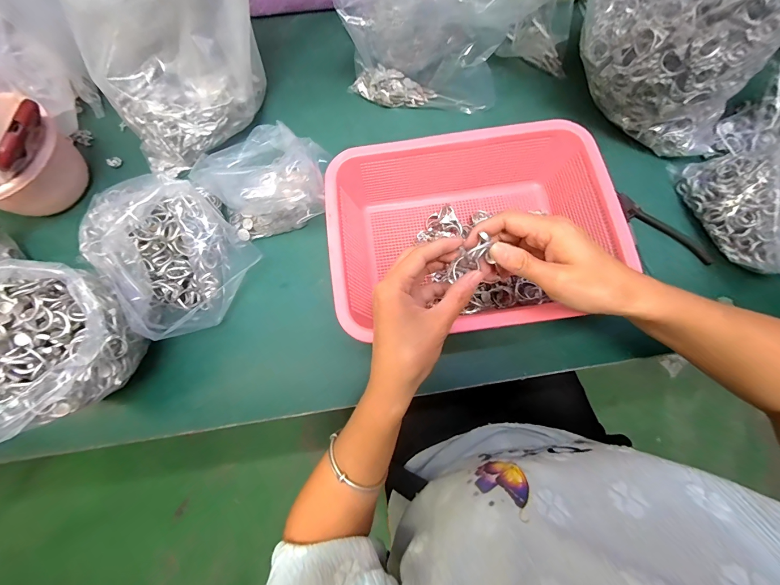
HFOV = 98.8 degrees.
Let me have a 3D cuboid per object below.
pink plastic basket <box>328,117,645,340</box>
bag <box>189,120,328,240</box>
[{"bbox_3d":[0.086,-0.071,0.392,0.303,0.091,0.219,-8,76,-1],"label":"pink plastic basket"},{"bbox_3d":[-0.154,-0.140,0.409,0.156,0.093,0.109,-18,76,-4],"label":"bag"}]

